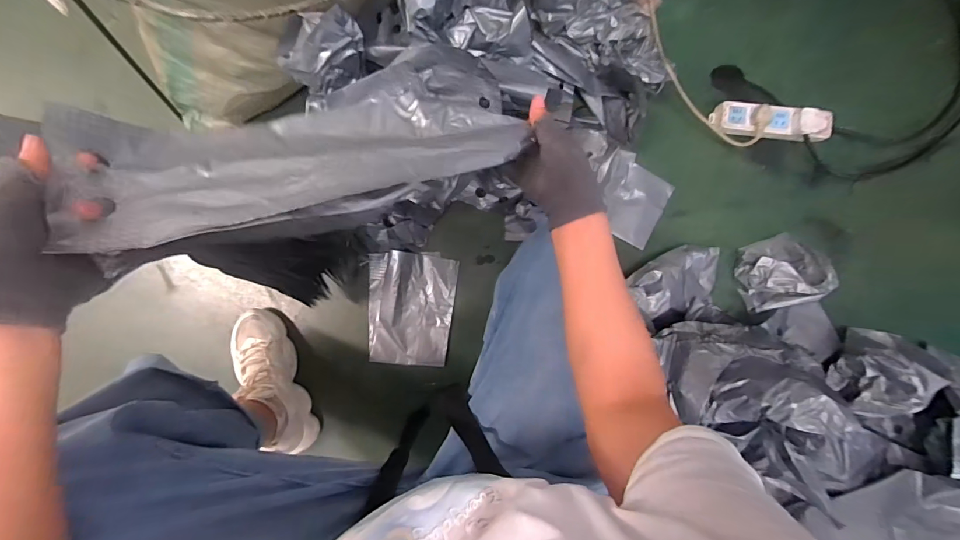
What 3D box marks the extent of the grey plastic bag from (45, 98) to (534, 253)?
[{"bbox_3d":[-0.147,-0.114,0.401,0.390,0.078,0.121,-17,88,-23],"label":"grey plastic bag"}]

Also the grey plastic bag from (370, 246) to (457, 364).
[{"bbox_3d":[-0.133,0.076,0.809,0.166,0.026,0.218,2,88,-1],"label":"grey plastic bag"}]

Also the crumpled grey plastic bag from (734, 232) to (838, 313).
[{"bbox_3d":[0.577,0.003,0.790,0.137,0.081,0.128,-15,88,-2],"label":"crumpled grey plastic bag"}]

